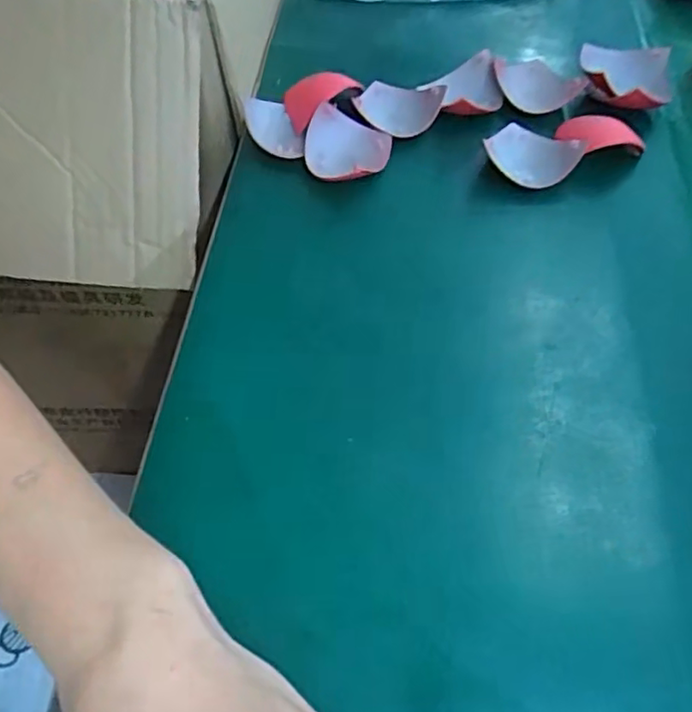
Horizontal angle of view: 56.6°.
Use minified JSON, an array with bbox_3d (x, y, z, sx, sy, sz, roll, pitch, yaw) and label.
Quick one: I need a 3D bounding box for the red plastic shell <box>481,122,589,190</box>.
[{"bbox_3d":[0.123,-0.134,0.423,0.057,0.024,0.050,27,59,16],"label":"red plastic shell"}]

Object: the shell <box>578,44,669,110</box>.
[{"bbox_3d":[0.203,-0.201,0.466,0.063,0.024,0.056,6,56,3],"label":"shell"}]

